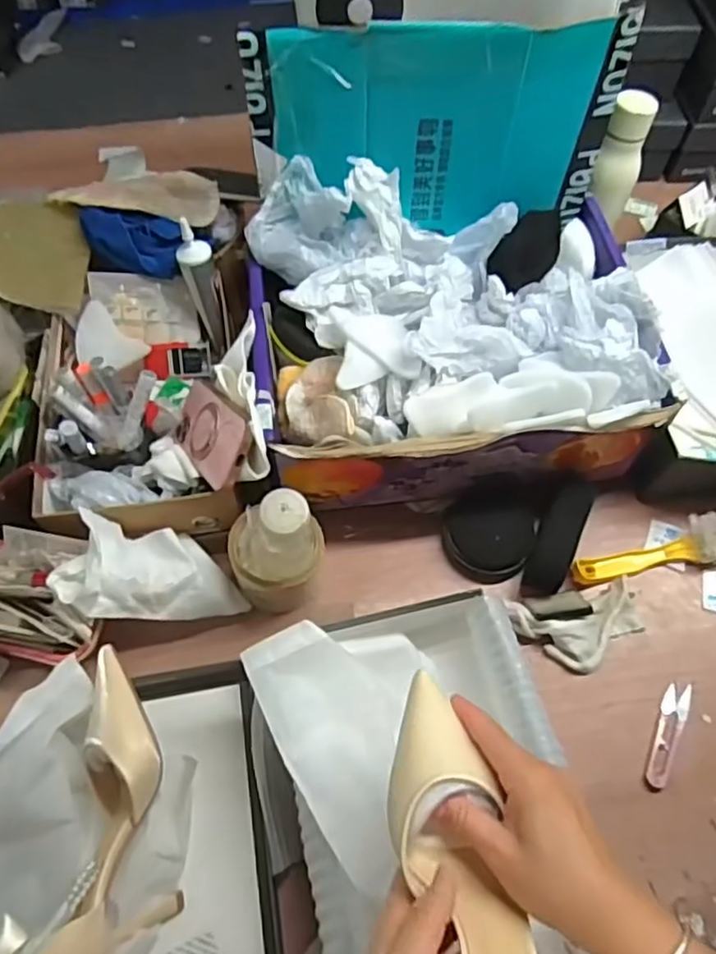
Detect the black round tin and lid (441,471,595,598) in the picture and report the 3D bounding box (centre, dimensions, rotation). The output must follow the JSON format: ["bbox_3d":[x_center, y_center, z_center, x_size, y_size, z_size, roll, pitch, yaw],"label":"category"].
[{"bbox_3d":[0.157,0.051,0.669,0.132,0.068,0.108,18,63,9],"label":"black round tin and lid"}]

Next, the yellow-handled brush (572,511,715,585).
[{"bbox_3d":[0.335,0.074,0.680,0.232,0.031,0.053,-11,62,-7],"label":"yellow-handled brush"}]

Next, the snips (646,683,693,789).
[{"bbox_3d":[0.290,0.239,0.605,0.024,0.006,0.099,24,64,12],"label":"snips"}]

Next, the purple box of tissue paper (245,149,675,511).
[{"bbox_3d":[0.092,-0.145,0.681,0.387,0.169,0.295,-3,61,-2],"label":"purple box of tissue paper"}]

